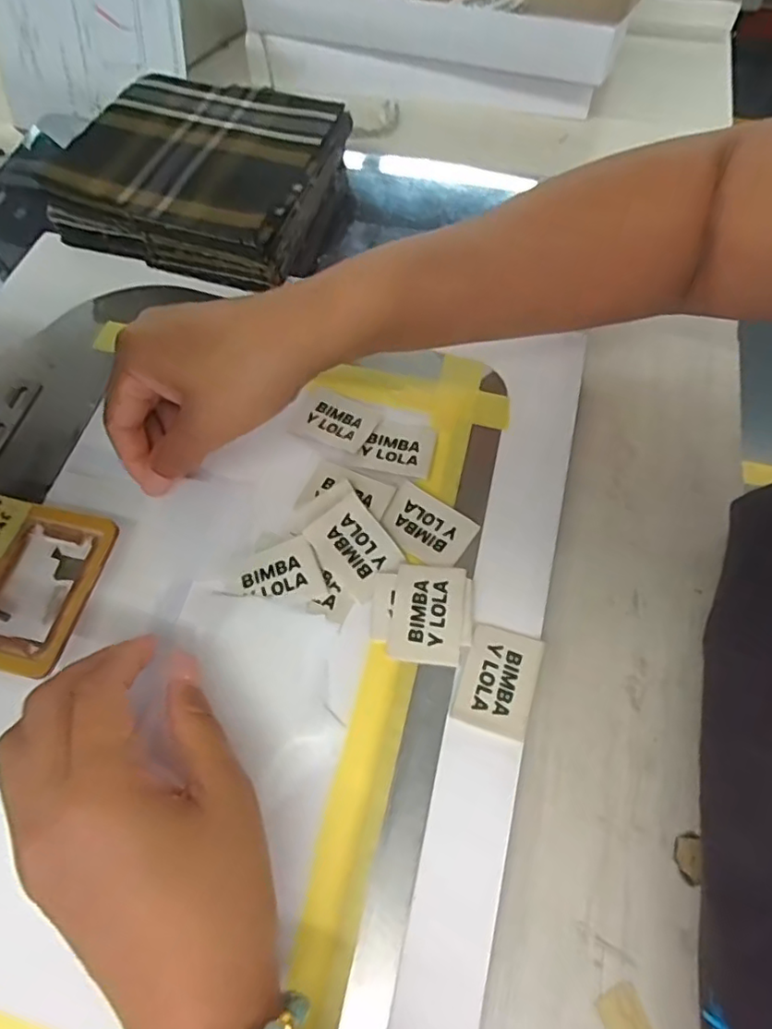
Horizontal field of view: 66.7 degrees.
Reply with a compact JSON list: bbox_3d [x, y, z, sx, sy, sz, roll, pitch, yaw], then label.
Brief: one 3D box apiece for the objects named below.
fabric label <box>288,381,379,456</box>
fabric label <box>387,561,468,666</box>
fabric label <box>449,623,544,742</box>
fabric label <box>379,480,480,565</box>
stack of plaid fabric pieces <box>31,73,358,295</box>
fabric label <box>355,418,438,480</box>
[{"bbox_3d":[-0.032,-0.057,0.345,0.050,0.004,0.034,25,65,16],"label":"fabric label"},{"bbox_3d":[0.021,0.048,0.289,0.034,0.004,0.048,7,63,5],"label":"fabric label"},{"bbox_3d":[0.053,0.077,0.276,0.034,0.004,0.048,18,63,8],"label":"fabric label"},{"bbox_3d":[0.021,0.006,0.312,0.047,0.004,0.034,31,69,17],"label":"fabric label"},{"bbox_3d":[-0.127,-0.240,0.417,0.180,0.047,0.150,18,65,10],"label":"stack of plaid fabric pieces"},{"bbox_3d":[0.007,-0.038,0.335,0.040,0.005,0.035,13,64,8],"label":"fabric label"}]

